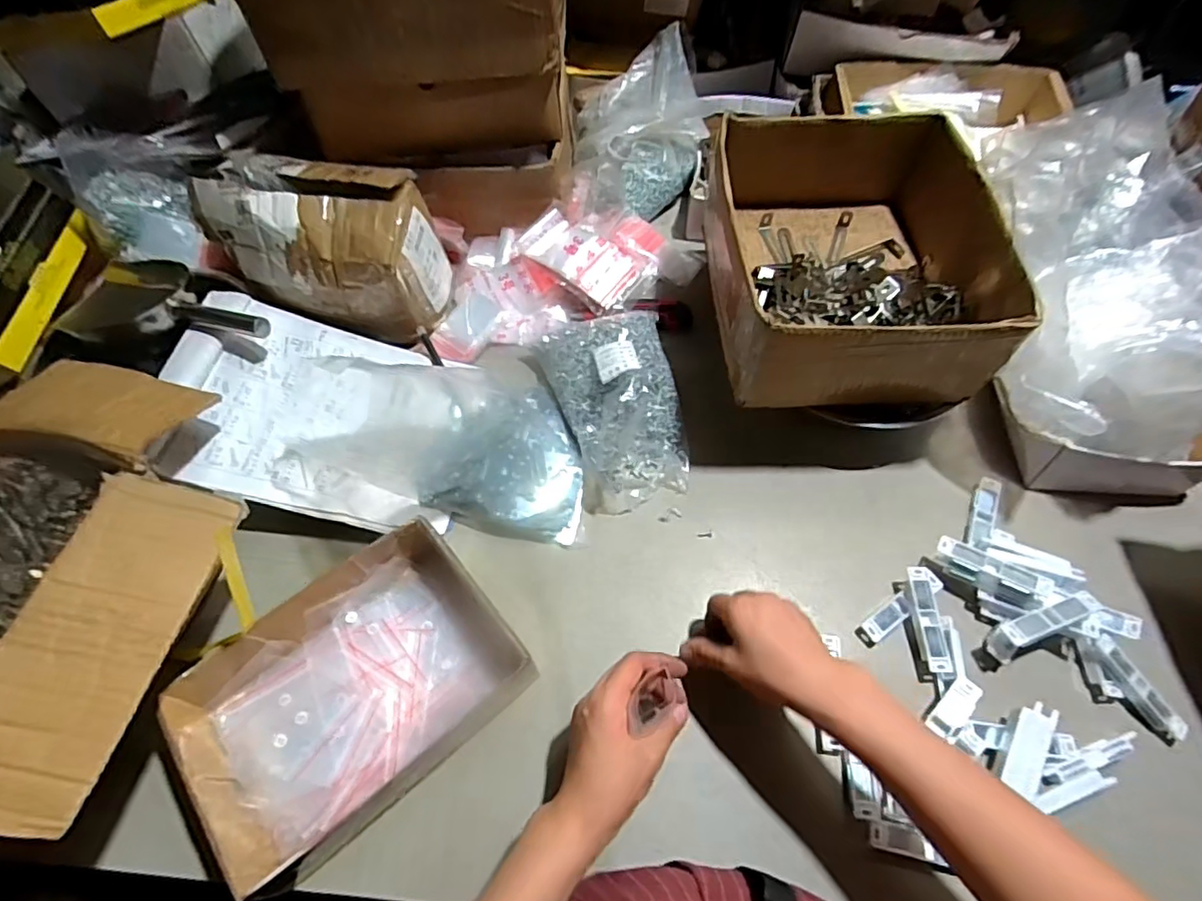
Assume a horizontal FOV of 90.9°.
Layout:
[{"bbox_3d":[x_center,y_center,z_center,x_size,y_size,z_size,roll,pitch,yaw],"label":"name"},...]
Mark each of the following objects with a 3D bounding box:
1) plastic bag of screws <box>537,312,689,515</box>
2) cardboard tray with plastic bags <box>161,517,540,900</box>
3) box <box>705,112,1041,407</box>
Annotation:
[{"bbox_3d":[0.024,-0.057,0.654,0.135,0.089,0.216,-15,60,-8],"label":"plastic bag of screws"},{"bbox_3d":[-0.208,0.201,0.505,0.253,0.068,0.182,-37,65,-19],"label":"cardboard tray with plastic bags"},{"bbox_3d":[0.253,-0.209,0.622,0.260,0.121,0.316,0,60,1],"label":"box"}]

